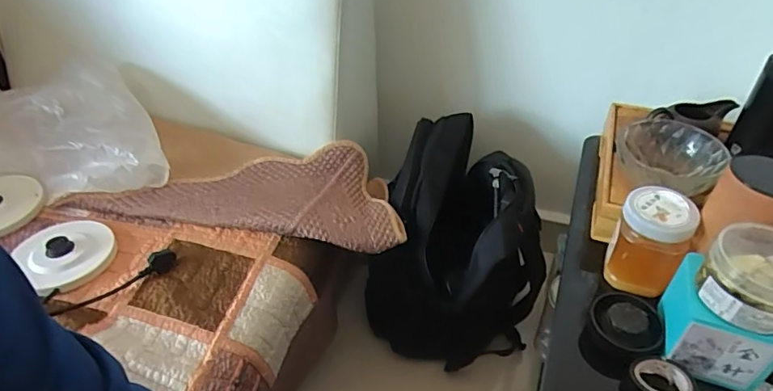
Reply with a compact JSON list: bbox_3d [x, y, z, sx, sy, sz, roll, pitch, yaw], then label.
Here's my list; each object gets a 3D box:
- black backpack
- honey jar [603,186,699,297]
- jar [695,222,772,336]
[{"bbox_3d":[0.130,0.107,0.935,0.287,0.430,0.283,-1,42,1],"label":"black backpack"},{"bbox_3d":[0.290,0.053,0.556,0.070,0.110,0.062,21,46,23],"label":"honey jar"},{"bbox_3d":[0.330,0.068,0.445,0.080,0.053,0.095,29,50,29],"label":"jar"}]

